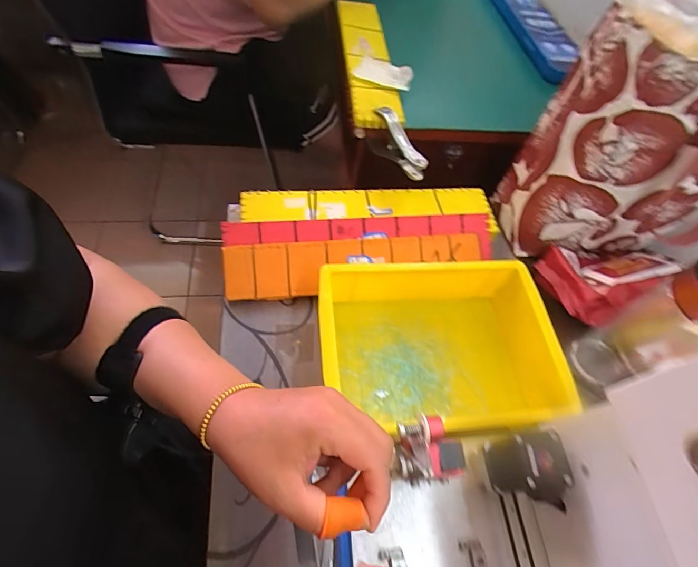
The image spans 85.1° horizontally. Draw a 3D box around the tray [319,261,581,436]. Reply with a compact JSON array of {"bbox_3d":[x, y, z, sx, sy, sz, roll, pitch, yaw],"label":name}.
[{"bbox_3d":[0.099,0.069,0.431,0.267,0.095,0.175,-1,59,-8],"label":"tray"}]

